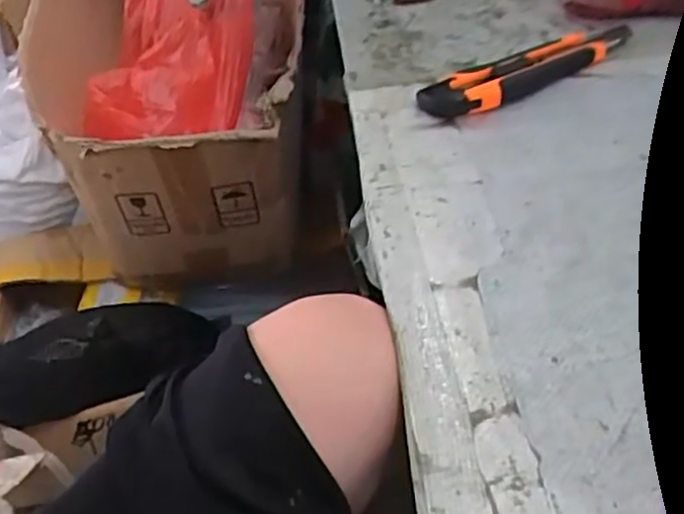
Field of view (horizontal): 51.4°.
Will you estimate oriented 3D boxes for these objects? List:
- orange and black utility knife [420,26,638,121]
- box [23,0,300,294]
[{"bbox_3d":[0.135,-0.130,0.489,0.175,0.016,0.032,-24,48,-18],"label":"orange and black utility knife"},{"bbox_3d":[-0.167,-0.216,0.829,0.225,0.244,0.445,-5,59,-2],"label":"box"}]

